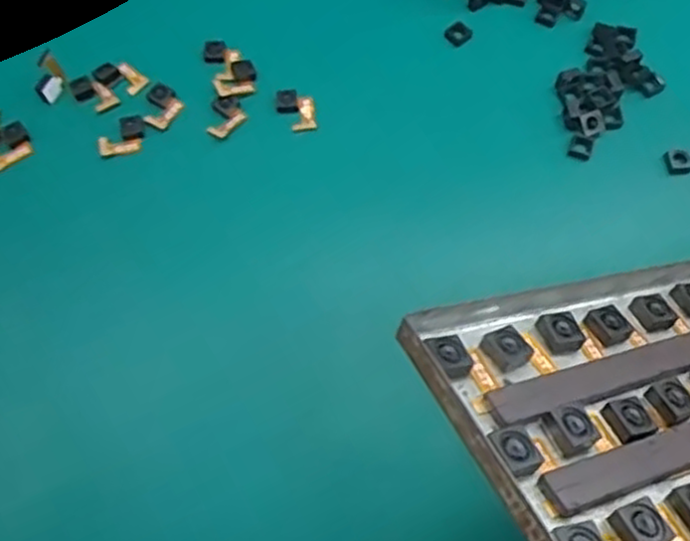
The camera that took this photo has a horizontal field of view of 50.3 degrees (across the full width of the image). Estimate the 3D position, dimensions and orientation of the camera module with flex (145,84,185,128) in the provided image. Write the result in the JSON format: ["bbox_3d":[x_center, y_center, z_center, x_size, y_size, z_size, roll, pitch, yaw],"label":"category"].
[{"bbox_3d":[-0.073,-0.066,0.293,0.013,0.004,0.019,20,68,9],"label":"camera module with flex"}]

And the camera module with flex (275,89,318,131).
[{"bbox_3d":[-0.019,-0.064,0.291,0.015,0.004,0.018,-8,66,-3],"label":"camera module with flex"}]

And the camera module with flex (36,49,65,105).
[{"bbox_3d":[-0.118,-0.077,0.292,0.008,0.013,0.015,16,68,8],"label":"camera module with flex"}]

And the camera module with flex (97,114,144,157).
[{"bbox_3d":[-0.088,-0.053,0.288,0.018,0.004,0.015,-12,67,-4],"label":"camera module with flex"}]

